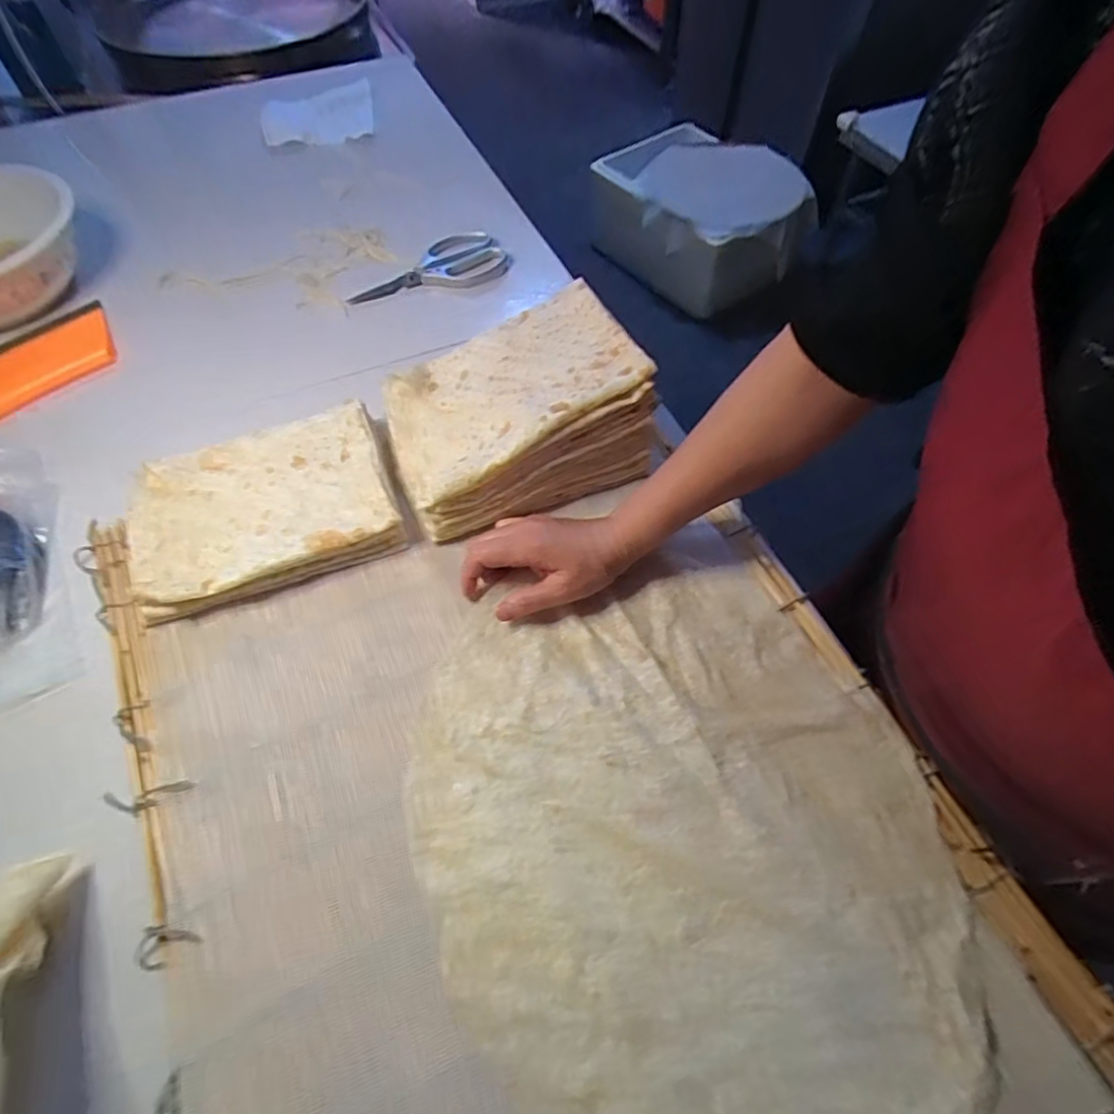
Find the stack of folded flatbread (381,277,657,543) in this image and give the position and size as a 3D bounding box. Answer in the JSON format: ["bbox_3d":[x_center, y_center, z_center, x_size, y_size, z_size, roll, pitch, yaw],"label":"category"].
[{"bbox_3d":[-0.043,-0.140,0.576,0.221,0.116,0.181,-16,60,-9],"label":"stack of folded flatbread"}]

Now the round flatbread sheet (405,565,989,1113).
[{"bbox_3d":[0.088,0.196,0.426,0.343,0.011,0.386,-14,60,-8],"label":"round flatbread sheet"}]

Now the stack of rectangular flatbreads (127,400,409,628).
[{"bbox_3d":[-0.269,-0.047,0.560,0.227,0.044,0.165,-18,60,-10],"label":"stack of rectangular flatbreads"}]

